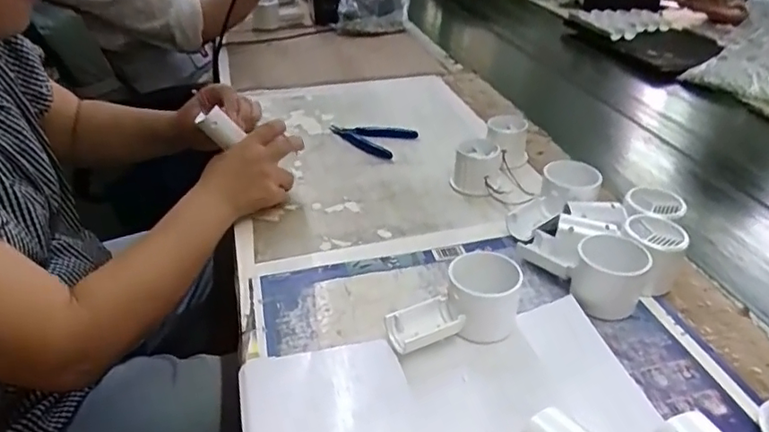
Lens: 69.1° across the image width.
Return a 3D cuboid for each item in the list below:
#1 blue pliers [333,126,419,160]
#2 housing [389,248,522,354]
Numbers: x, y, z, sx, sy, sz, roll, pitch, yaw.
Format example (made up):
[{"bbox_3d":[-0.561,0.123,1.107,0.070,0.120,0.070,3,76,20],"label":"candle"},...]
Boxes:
[{"bbox_3d":[-0.020,-0.111,0.778,0.111,0.011,0.082,17,37,23],"label":"blue pliers"},{"bbox_3d":[0.056,0.073,0.455,0.110,0.055,0.054,-8,35,-13],"label":"housing"}]

